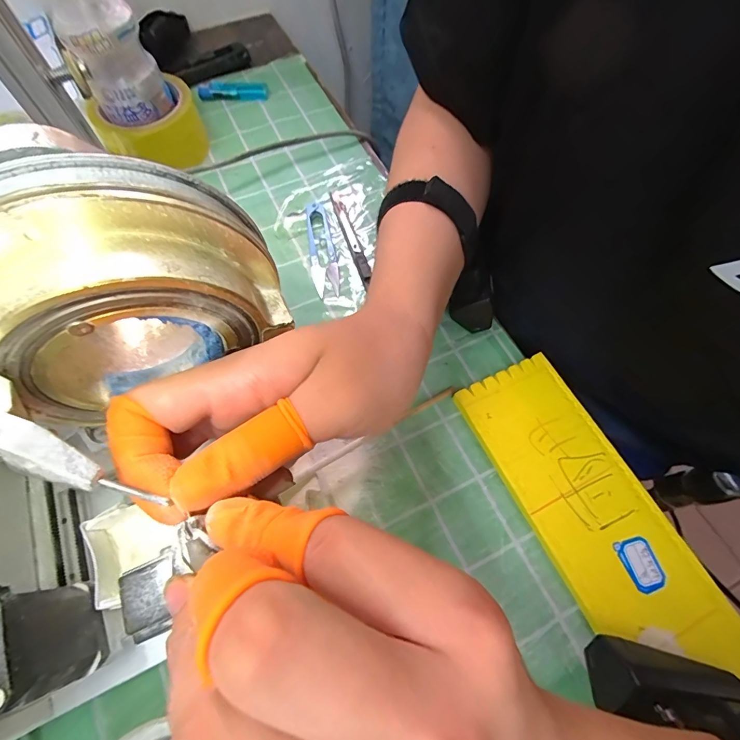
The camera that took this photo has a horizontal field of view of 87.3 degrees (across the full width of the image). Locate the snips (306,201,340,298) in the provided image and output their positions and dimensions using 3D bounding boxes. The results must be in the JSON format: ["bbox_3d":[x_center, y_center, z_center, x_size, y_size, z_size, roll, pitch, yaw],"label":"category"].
[{"bbox_3d":[-0.046,-0.115,0.360,0.023,0.008,0.102,-12,66,-4],"label":"snips"}]

